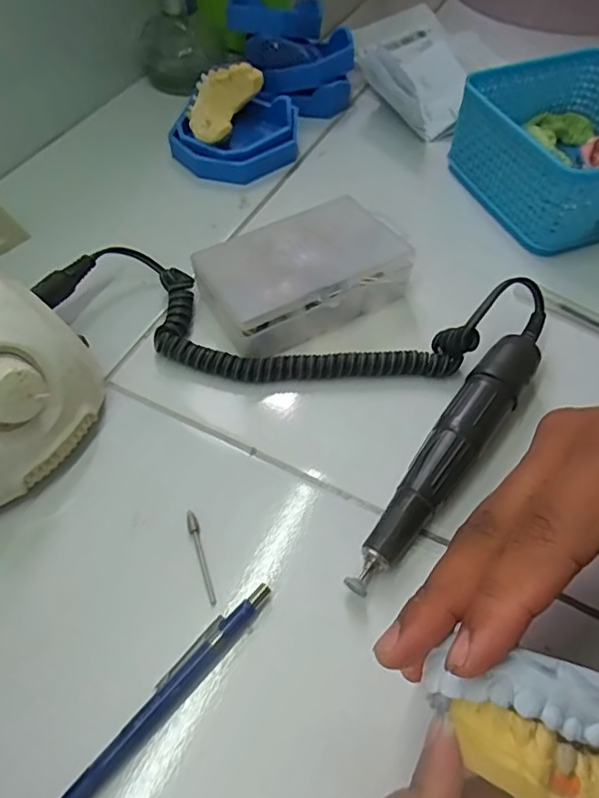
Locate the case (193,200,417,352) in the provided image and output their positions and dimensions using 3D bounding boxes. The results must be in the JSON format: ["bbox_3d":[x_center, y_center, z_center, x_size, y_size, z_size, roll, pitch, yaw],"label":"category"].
[{"bbox_3d":[0.003,-0.076,0.334,0.120,0.036,0.075,-24,61,-16],"label":"case"}]

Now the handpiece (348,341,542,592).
[{"bbox_3d":[0.073,0.028,0.269,0.026,0.029,0.156,31,61,18],"label":"handpiece"}]

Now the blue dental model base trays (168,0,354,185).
[{"bbox_3d":[-0.024,-0.250,0.436,0.107,0.059,0.180,17,58,10],"label":"blue dental model base trays"}]

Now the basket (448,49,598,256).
[{"bbox_3d":[0.194,-0.178,0.391,0.131,0.066,0.133,-20,60,-14],"label":"basket"}]

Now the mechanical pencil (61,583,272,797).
[{"bbox_3d":[-0.061,0.126,0.214,0.012,0.008,0.135,37,63,20],"label":"mechanical pencil"}]

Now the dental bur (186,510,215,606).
[{"bbox_3d":[-0.046,0.073,0.255,0.005,0.004,0.045,-14,58,-11],"label":"dental bur"}]

